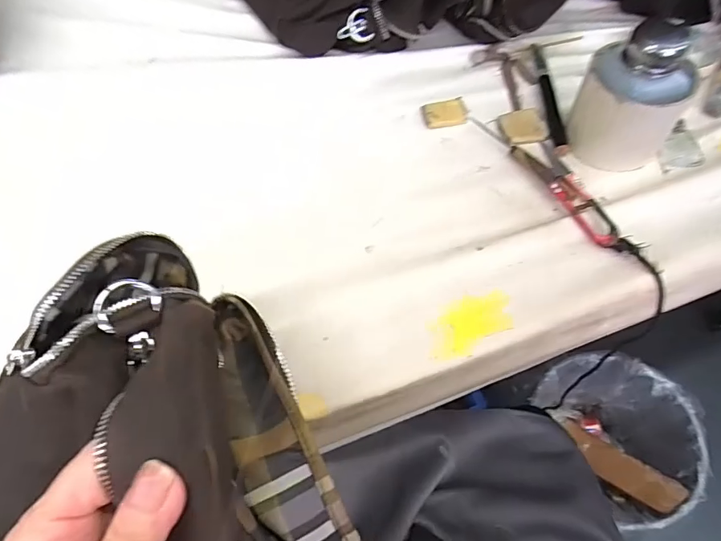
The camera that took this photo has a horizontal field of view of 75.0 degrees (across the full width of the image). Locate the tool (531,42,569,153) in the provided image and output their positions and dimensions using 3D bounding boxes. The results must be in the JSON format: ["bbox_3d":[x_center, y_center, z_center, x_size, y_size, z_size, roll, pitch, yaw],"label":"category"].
[{"bbox_3d":[0.173,-0.158,0.430,0.012,0.013,0.135,0,61,3],"label":"tool"}]

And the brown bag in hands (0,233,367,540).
[{"bbox_3d":[-0.080,0.074,0.208,0.112,0.079,0.204,-39,66,-17],"label":"brown bag in hands"}]

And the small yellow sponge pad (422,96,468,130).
[{"bbox_3d":[0.078,-0.146,0.437,0.038,0.007,0.031,-6,61,0],"label":"small yellow sponge pad"}]

